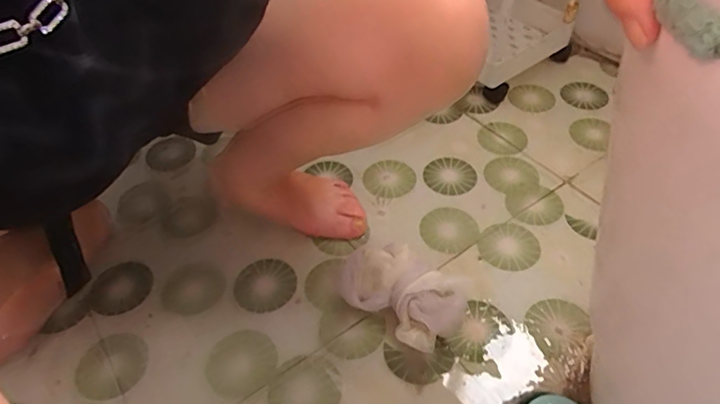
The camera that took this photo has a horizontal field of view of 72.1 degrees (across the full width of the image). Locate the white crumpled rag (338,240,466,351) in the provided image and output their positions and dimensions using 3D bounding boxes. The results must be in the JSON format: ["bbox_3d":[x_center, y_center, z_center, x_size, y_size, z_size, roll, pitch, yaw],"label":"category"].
[{"bbox_3d":[0.046,0.101,0.553,0.154,0.055,0.091,34,58,29],"label":"white crumpled rag"}]

